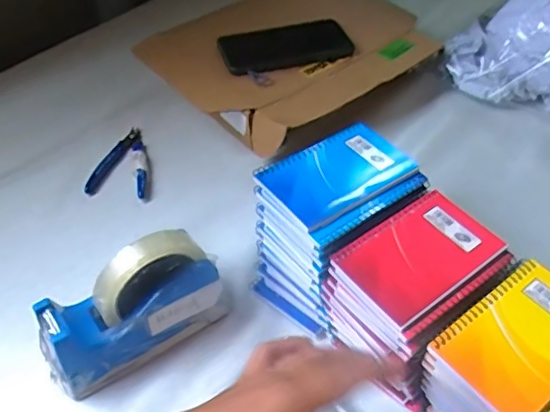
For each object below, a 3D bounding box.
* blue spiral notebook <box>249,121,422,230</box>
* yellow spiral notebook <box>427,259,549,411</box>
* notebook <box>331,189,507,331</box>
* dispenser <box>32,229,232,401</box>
[{"bbox_3d":[0.059,-0.032,0.517,0.133,0.013,0.081,-29,55,-23],"label":"blue spiral notebook"},{"bbox_3d":[0.192,0.099,0.419,0.127,0.008,0.088,-31,56,-24],"label":"yellow spiral notebook"},{"bbox_3d":[0.122,0.040,0.468,0.129,0.011,0.081,-30,56,-23],"label":"notebook"},{"bbox_3d":[-0.123,0.089,0.489,0.164,0.116,0.055,-25,53,-20],"label":"dispenser"}]

